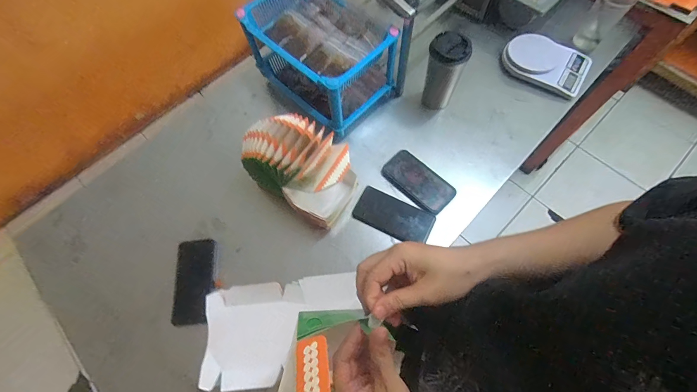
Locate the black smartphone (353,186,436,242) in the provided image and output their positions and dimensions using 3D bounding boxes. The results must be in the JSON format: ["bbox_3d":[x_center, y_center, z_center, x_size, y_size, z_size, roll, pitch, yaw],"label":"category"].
[{"bbox_3d":[0.099,0.044,0.686,0.167,0.008,0.082,25,71,11],"label":"black smartphone"}]

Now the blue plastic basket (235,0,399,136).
[{"bbox_3d":[-0.062,-0.318,0.725,0.289,0.188,0.189,38,75,15],"label":"blue plastic basket"}]

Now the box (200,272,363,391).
[{"bbox_3d":[-0.130,0.253,0.592,0.279,0.032,0.178,-7,68,-1],"label":"box"}]

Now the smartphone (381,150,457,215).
[{"bbox_3d":[0.159,-0.034,0.710,0.160,0.014,0.085,40,75,16],"label":"smartphone"}]

